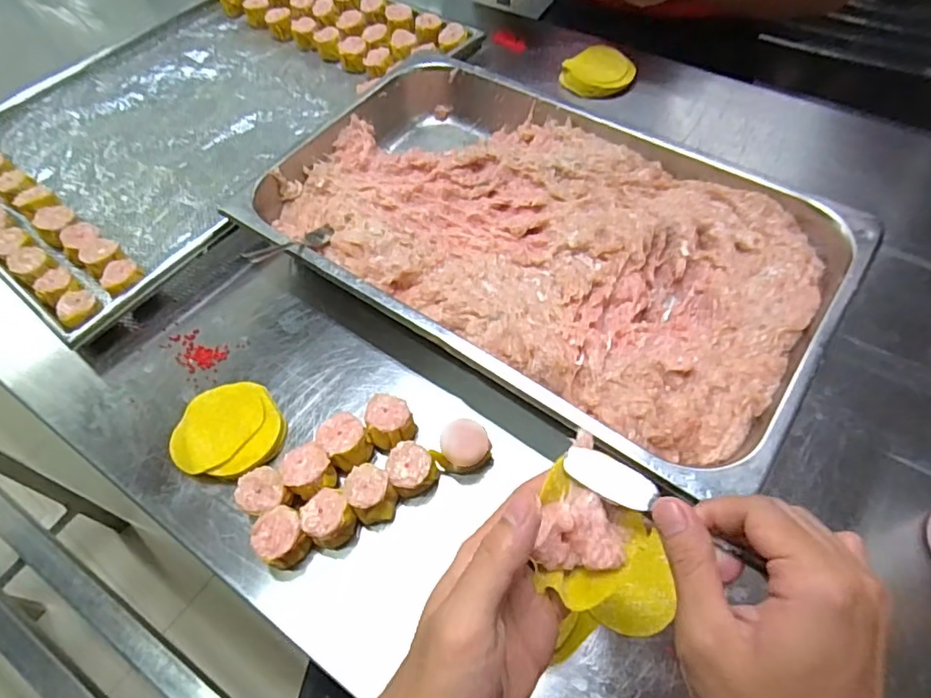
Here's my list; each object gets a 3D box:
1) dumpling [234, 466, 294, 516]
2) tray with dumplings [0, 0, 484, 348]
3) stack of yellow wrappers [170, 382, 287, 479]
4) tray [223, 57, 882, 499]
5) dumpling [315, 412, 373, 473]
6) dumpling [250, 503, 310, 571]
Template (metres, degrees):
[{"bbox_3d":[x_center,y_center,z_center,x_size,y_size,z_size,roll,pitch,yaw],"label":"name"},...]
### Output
[{"bbox_3d":[-0.154,0.114,0.436,0.035,0.033,0.034,-1,57,2],"label":"dumpling"},{"bbox_3d":[-0.334,-0.306,0.715,0.418,0.045,0.598,33,64,21],"label":"tray with dumplings"},{"bbox_3d":[-0.201,0.067,0.477,0.093,0.020,0.084,0,57,3],"label":"stack of yellow wrappers"},{"bbox_3d":[0.066,-0.106,0.544,0.518,0.070,0.324,31,64,21],"label":"tray"},{"bbox_3d":[-0.096,0.078,0.457,0.035,0.031,0.043,-37,63,-19],"label":"dumpling"},{"bbox_3d":[-0.136,0.140,0.418,0.037,0.033,0.035,-1,57,2],"label":"dumpling"}]

